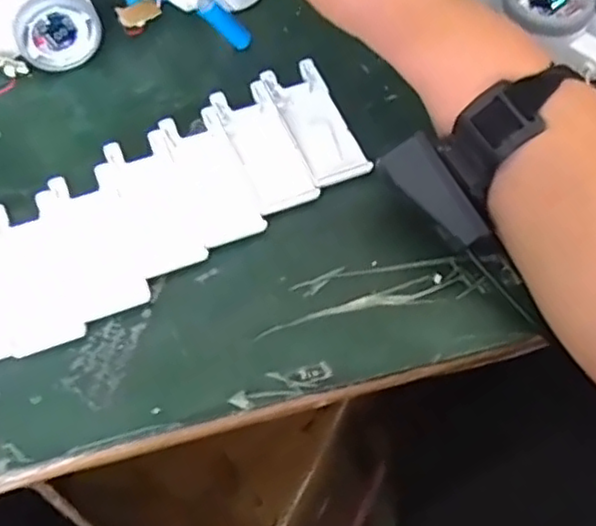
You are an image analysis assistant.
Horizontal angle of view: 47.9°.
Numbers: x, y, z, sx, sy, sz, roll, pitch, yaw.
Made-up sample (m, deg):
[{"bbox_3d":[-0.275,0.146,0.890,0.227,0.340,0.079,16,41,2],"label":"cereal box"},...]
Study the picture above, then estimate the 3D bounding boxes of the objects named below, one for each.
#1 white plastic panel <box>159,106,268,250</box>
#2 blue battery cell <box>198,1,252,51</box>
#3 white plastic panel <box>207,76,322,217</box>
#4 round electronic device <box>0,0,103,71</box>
[{"bbox_3d":[-0.055,-0.057,0.433,0.040,0.005,0.104,-19,61,-9],"label":"white plastic panel"},{"bbox_3d":[-0.052,-0.172,0.485,0.015,0.050,0.014,-33,58,22],"label":"blue battery cell"},{"bbox_3d":[-0.022,-0.079,0.444,0.039,0.005,0.104,-20,61,-10],"label":"white plastic panel"},{"bbox_3d":[-0.178,-0.179,0.484,0.057,0.047,0.064,-22,62,-11],"label":"round electronic device"}]

